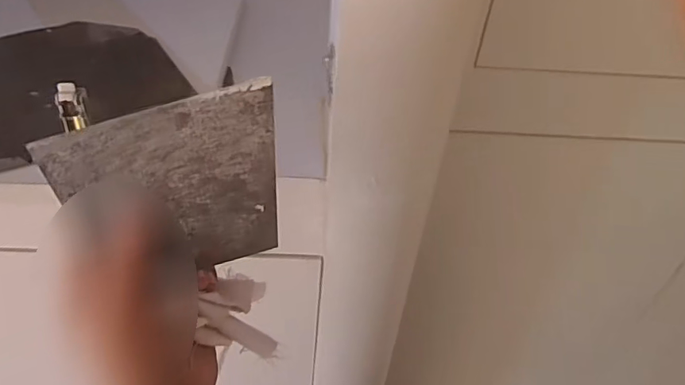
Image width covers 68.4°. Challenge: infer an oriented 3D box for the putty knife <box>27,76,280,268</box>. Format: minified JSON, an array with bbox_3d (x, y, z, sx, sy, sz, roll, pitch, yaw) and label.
[{"bbox_3d":[-0.100,-0.002,0.300,0.136,0.098,0.005,-16,2,-1],"label":"putty knife"}]

